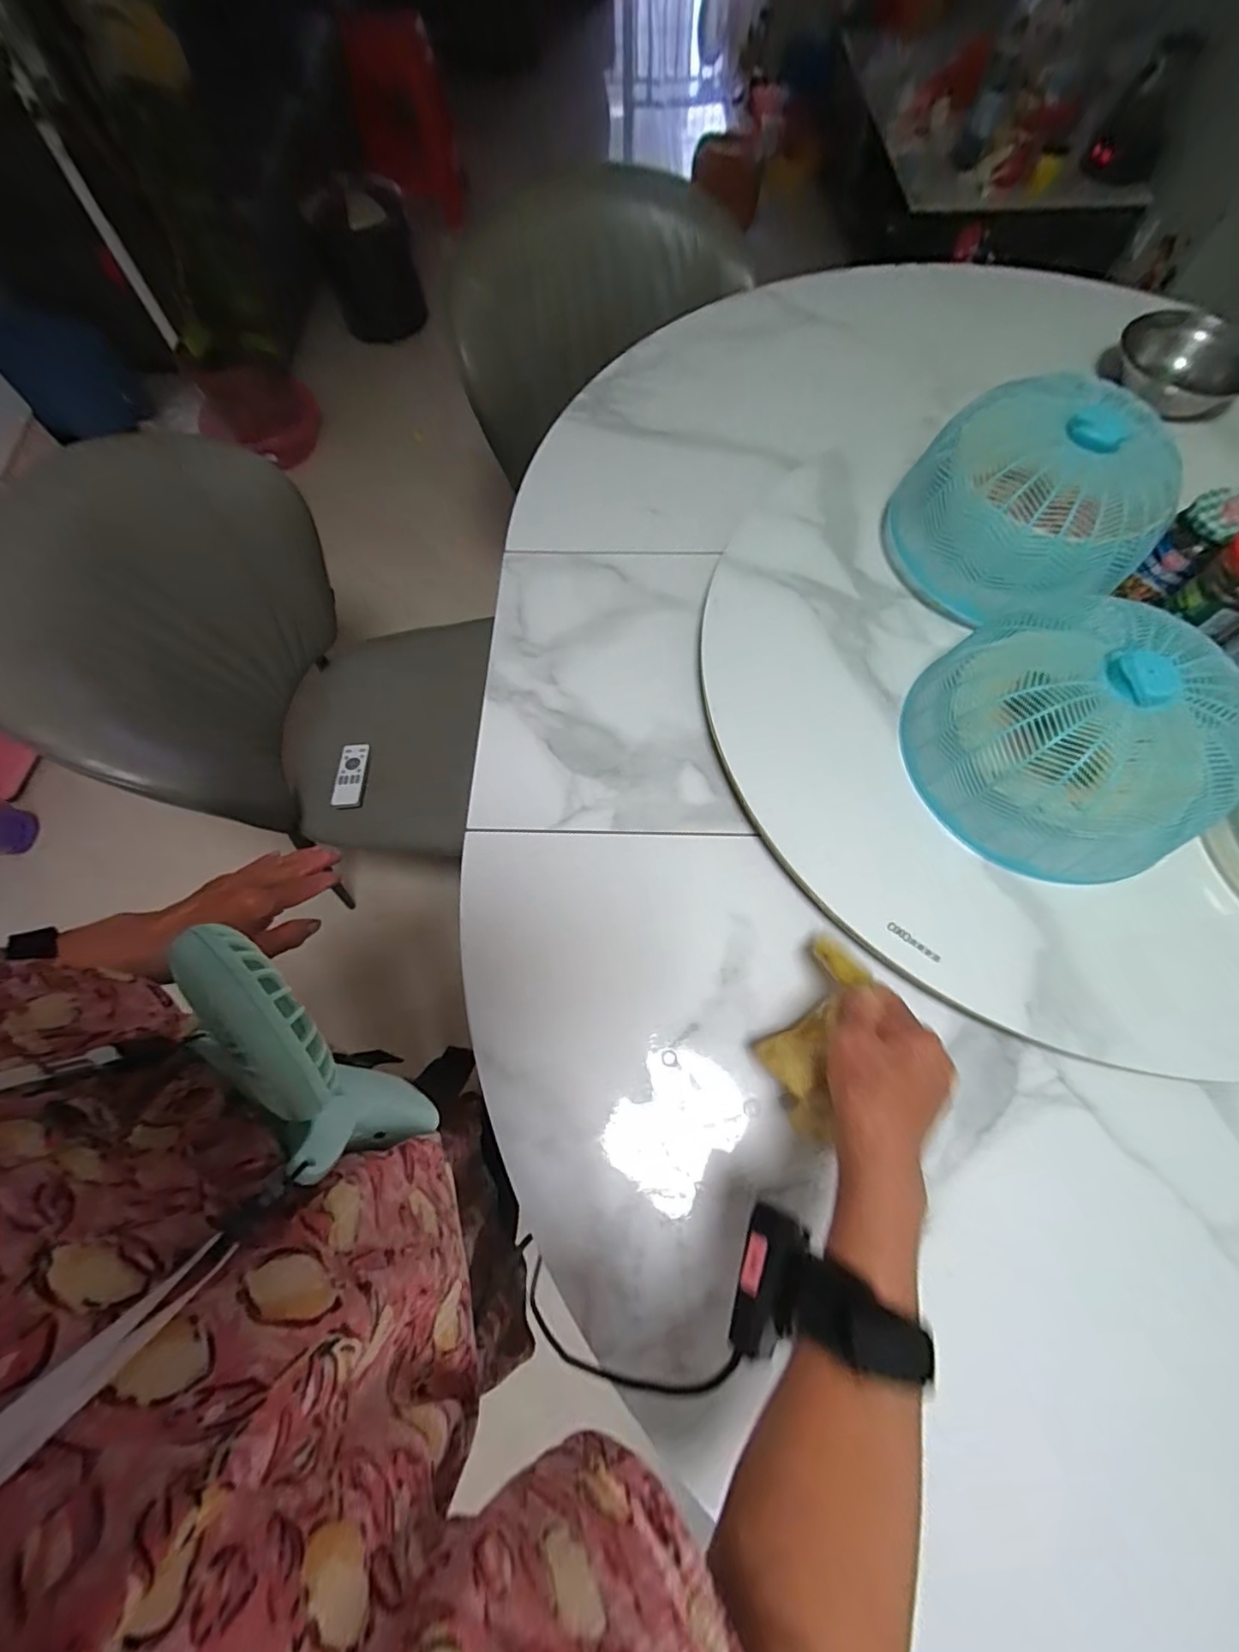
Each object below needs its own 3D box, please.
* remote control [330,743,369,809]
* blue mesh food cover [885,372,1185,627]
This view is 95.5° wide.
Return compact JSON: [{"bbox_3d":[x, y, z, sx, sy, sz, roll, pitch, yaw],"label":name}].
[{"bbox_3d":[-0.436,-0.083,0.913,0.044,0.008,0.120,1,61,-11],"label":"remote control"},{"bbox_3d":[0.392,-0.308,0.532,0.200,0.135,0.203,-38,68,-8],"label":"blue mesh food cover"}]

